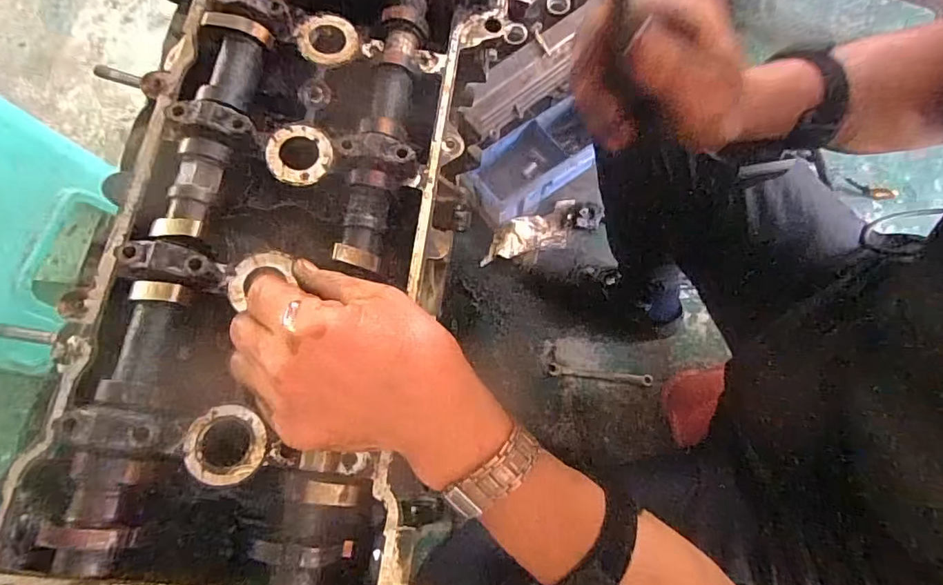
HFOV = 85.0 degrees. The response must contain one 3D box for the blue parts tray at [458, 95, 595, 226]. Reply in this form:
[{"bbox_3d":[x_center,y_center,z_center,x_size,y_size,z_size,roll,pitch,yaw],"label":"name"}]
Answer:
[{"bbox_3d":[0.103,-0.216,0.872,0.231,0.083,0.115,-31,73,-8],"label":"blue parts tray"}]

